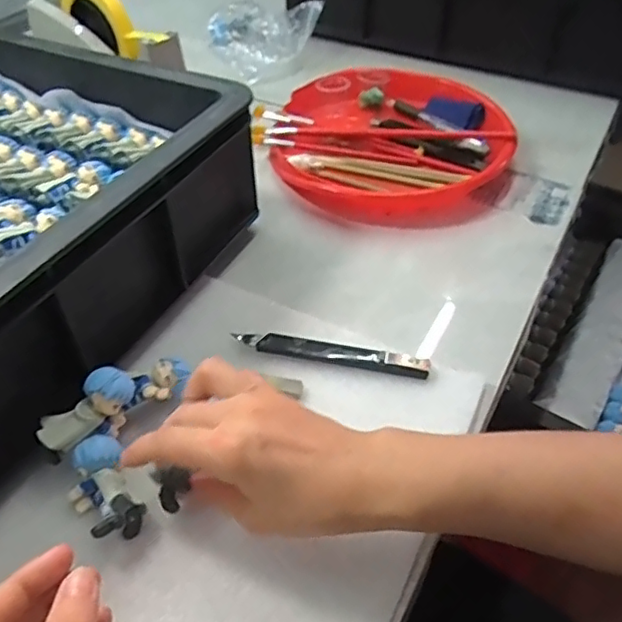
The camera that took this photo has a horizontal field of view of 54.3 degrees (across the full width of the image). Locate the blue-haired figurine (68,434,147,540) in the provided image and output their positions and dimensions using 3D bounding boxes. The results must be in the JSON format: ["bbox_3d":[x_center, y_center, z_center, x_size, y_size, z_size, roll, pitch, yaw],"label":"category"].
[{"bbox_3d":[-0.118,0.102,0.345,0.034,0.025,0.060,-24,50,-23],"label":"blue-haired figurine"}]

